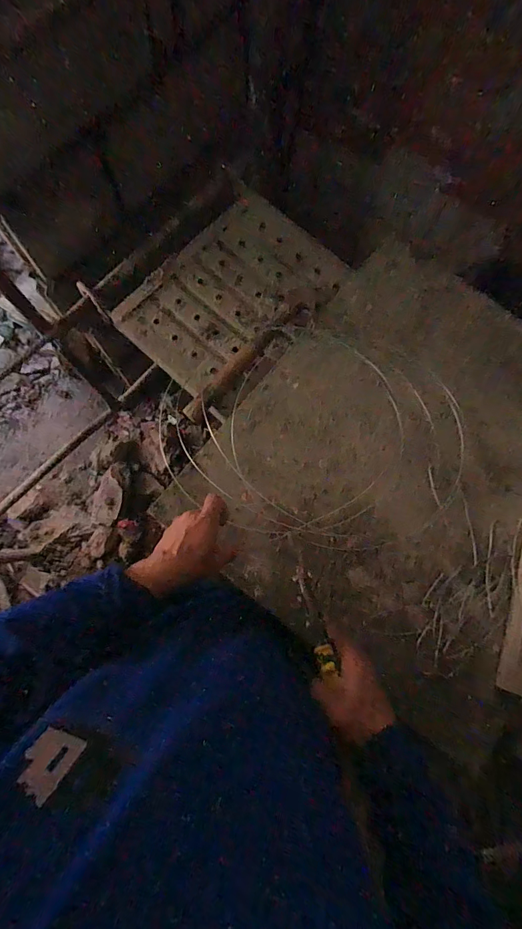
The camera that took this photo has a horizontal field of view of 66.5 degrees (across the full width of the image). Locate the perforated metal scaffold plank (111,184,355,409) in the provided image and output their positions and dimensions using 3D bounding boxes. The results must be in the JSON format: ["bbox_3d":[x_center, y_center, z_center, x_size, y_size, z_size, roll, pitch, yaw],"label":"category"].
[{"bbox_3d":[-0.049,-0.330,0.767,0.302,0.017,0.395,40,81,4],"label":"perforated metal scaffold plank"}]

